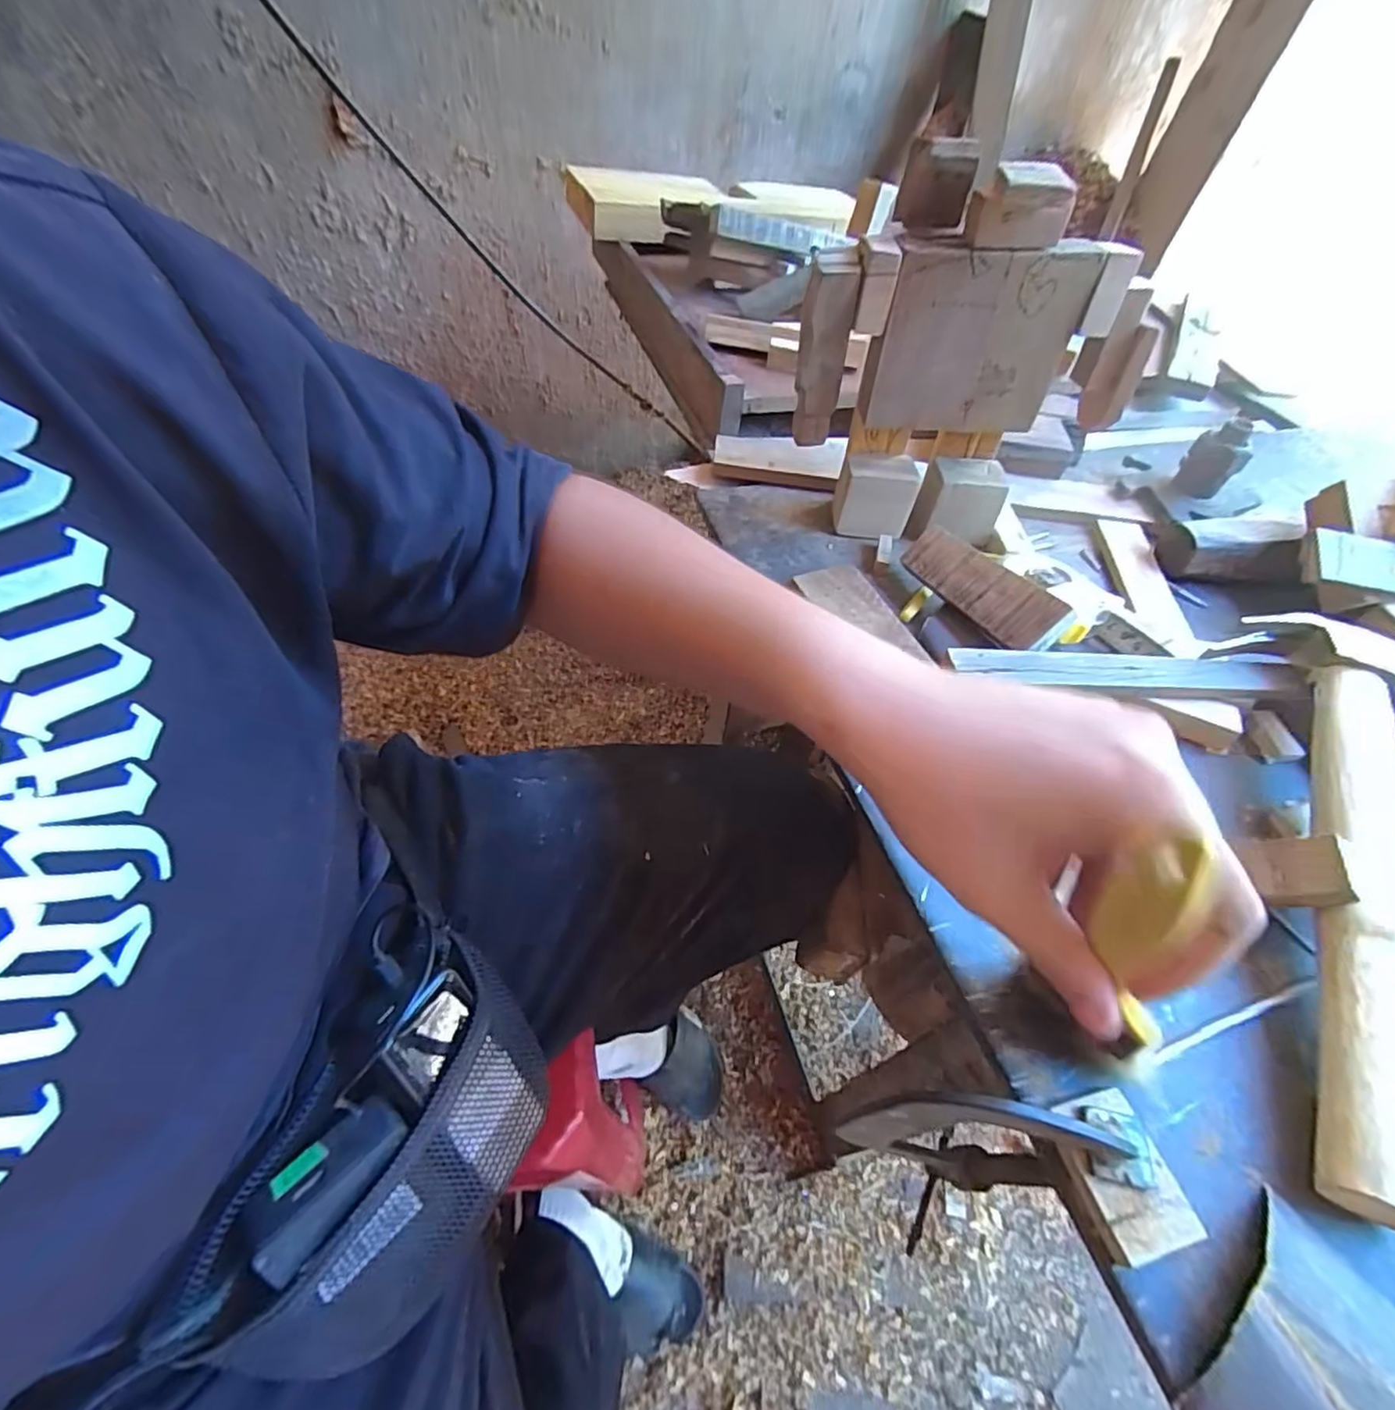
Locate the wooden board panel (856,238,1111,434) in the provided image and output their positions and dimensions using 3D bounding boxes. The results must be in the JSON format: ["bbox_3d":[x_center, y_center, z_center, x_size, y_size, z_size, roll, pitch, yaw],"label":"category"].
[{"bbox_3d":[0.164,-0.218,0.377,0.110,0.098,0.027,6,55,0],"label":"wooden board panel"}]

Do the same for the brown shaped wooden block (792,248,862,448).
[{"bbox_3d":[0.078,-0.218,0.399,0.031,0.122,0.021,12,55,4],"label":"brown shaped wooden block"}]

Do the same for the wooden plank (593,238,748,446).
[{"bbox_3d":[-0.042,-0.398,0.647,0.028,0.077,0.403,-14,57,-14],"label":"wooden plank"}]

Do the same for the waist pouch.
[{"bbox_3d":[-0.160,0.228,0.343,0.118,0.081,0.206,12,55,4],"label":"waist pouch"}]

